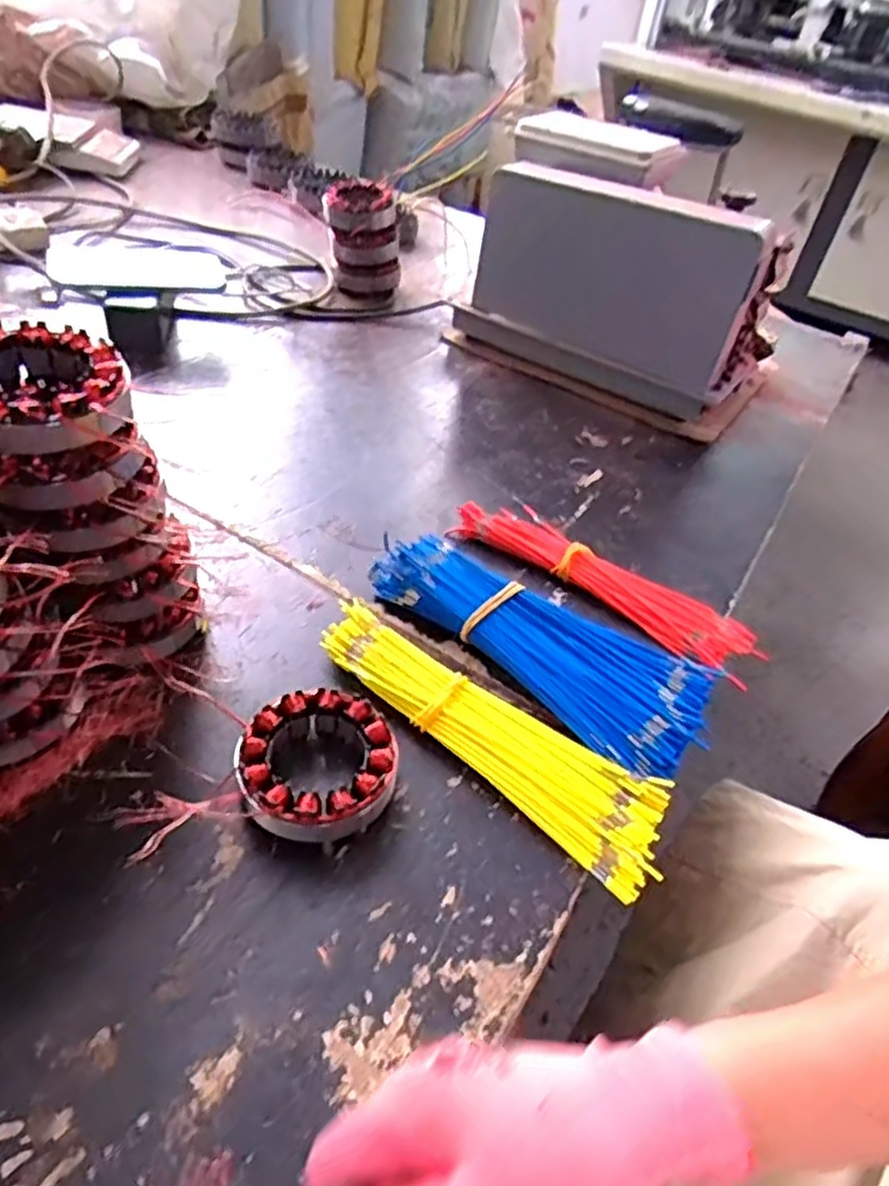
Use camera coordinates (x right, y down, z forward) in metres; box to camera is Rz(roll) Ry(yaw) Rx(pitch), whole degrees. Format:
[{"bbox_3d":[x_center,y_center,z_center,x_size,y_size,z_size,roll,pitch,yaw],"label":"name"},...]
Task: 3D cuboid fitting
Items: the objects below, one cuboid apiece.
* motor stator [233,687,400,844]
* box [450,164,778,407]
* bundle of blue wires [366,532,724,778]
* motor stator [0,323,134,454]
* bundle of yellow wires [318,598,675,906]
[{"bbox_3d":[-0.071,0.098,0.425,0.086,0.034,0.084,4,40,-4],"label":"motor stator"},{"bbox_3d":[0.178,-0.328,0.816,0.308,0.204,0.082,30,44,20],"label":"box"},{"bbox_3d":[0.059,0.026,0.518,0.250,0.033,0.091,29,44,24],"label":"bundle of blue wires"},{"bbox_3d":[-0.204,-0.103,0.373,0.081,0.030,0.085,-20,49,-31],"label":"motor stator"},{"bbox_3d":[0.030,0.078,0.463,0.242,0.026,0.065,32,46,26],"label":"bundle of yellow wires"}]

